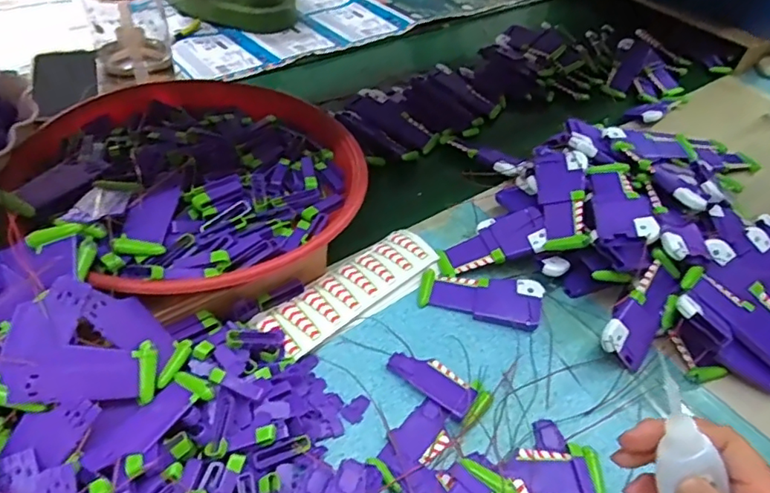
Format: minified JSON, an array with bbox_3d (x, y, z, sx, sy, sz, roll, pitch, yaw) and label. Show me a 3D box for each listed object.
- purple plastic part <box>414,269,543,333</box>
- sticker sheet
[{"bbox_3d":[0.095,0.047,0.558,0.117,0.021,0.054,17,45,9],"label":"purple plastic part"},{"bbox_3d":[-0.030,0.042,0.547,0.190,0.019,0.063,-29,55,-32],"label":"sticker sheet"}]

